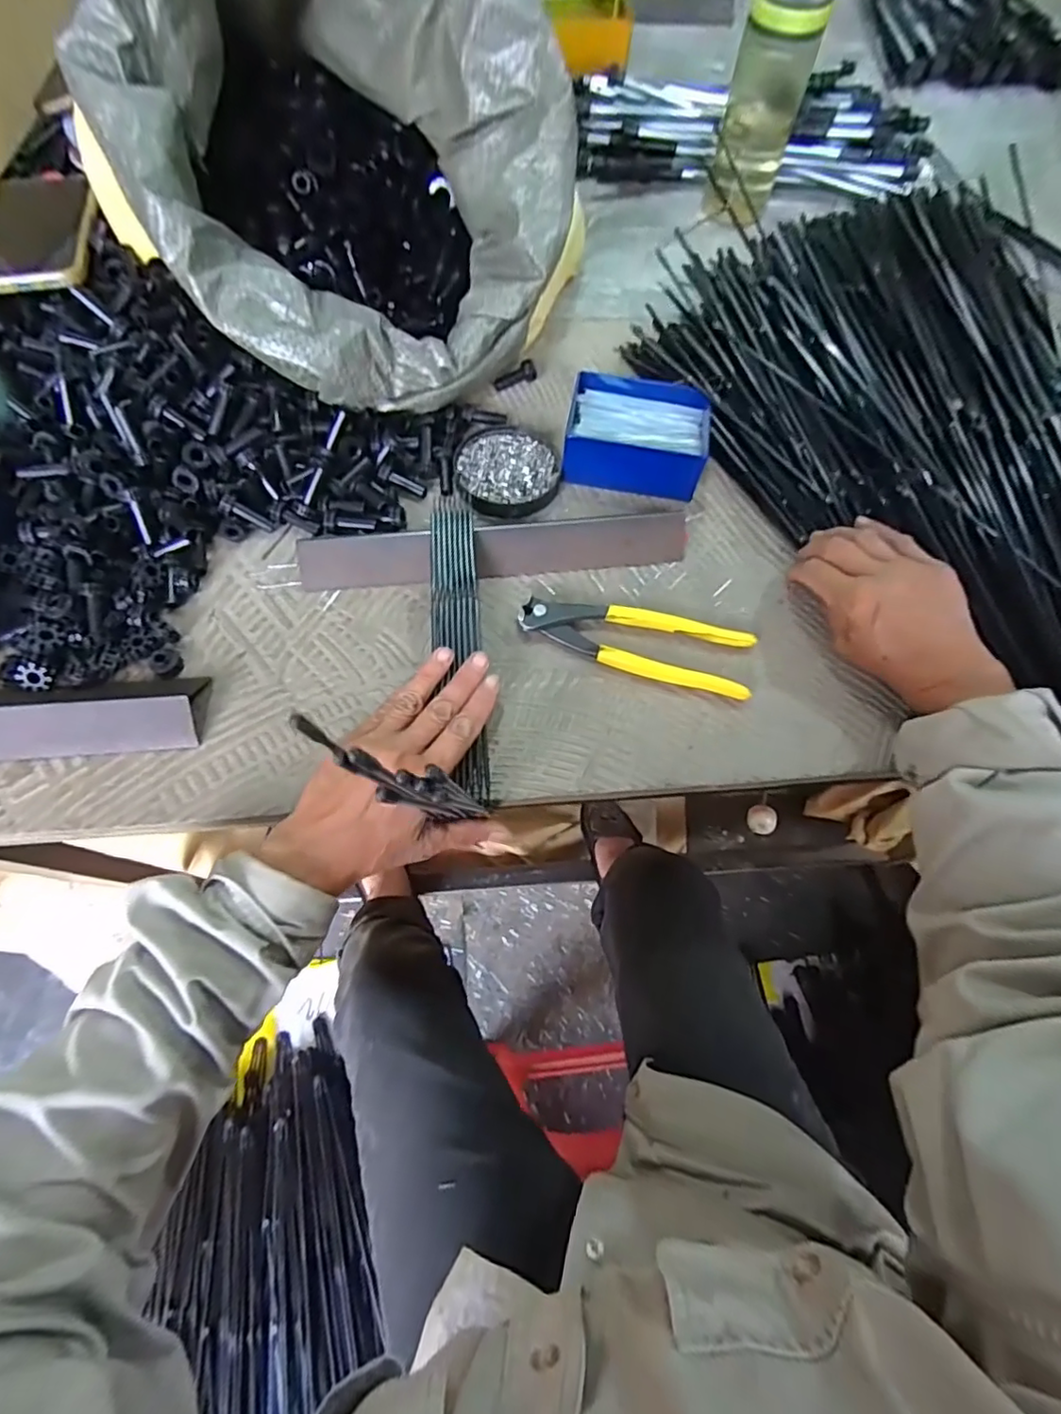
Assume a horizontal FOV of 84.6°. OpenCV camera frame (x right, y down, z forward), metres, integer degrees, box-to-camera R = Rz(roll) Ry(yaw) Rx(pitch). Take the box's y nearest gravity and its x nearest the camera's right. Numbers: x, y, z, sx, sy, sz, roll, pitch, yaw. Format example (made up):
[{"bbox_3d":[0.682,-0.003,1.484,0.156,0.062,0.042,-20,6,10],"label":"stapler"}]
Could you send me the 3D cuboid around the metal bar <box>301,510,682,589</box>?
[{"bbox_3d":[-0.024,-0.115,0.421,0.276,0.027,0.031,-5,67,-4],"label":"metal bar"}]

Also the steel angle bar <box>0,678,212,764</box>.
[{"bbox_3d":[-0.328,0.013,0.358,0.241,0.029,0.044,-7,68,-5],"label":"steel angle bar"}]

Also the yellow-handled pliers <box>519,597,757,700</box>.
[{"bbox_3d":[0.073,-0.047,0.403,0.157,0.019,0.050,15,68,5],"label":"yellow-handled pliers"}]

